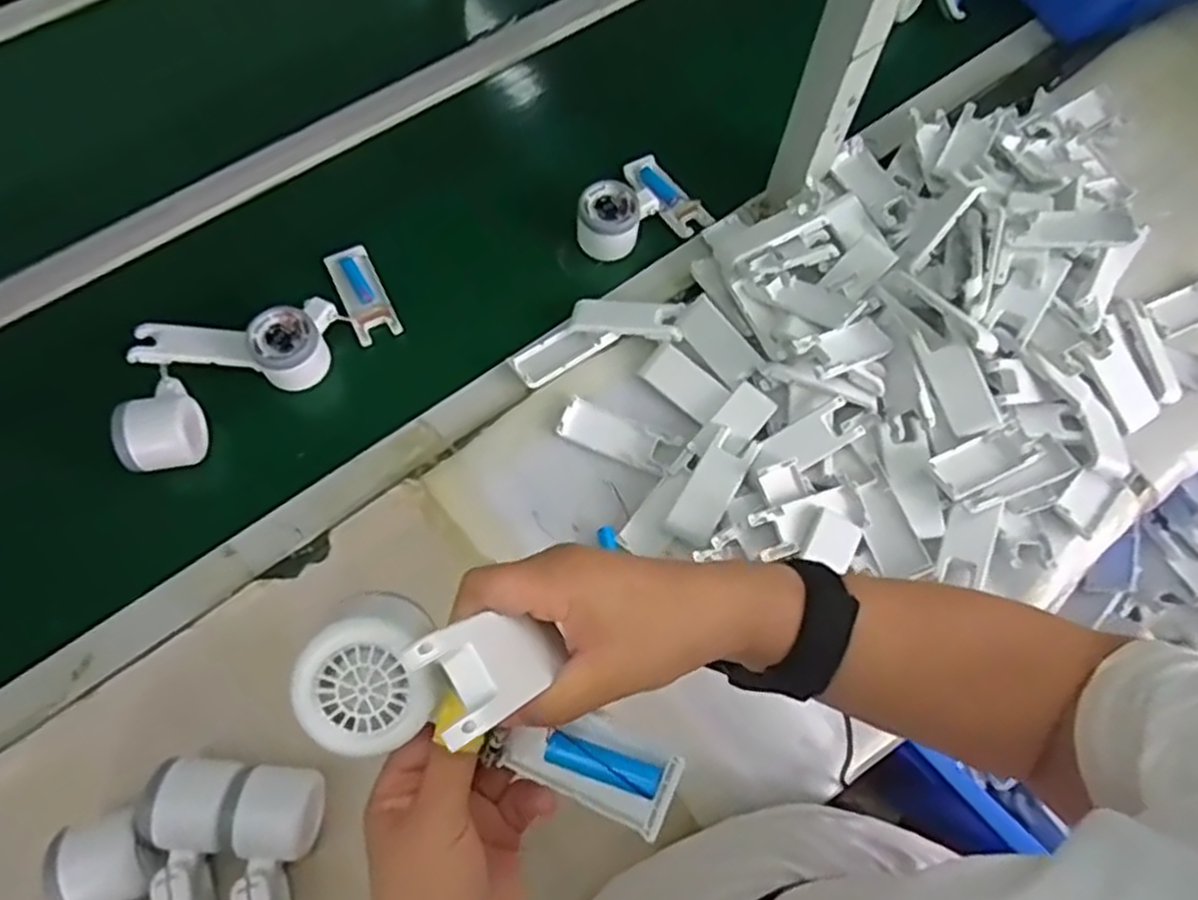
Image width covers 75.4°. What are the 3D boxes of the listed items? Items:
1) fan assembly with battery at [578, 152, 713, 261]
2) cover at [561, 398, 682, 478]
[{"bbox_3d":[0.033,-0.248,0.774,0.129,0.062,0.101,-27,70,-13],"label":"fan assembly with battery"},{"bbox_3d":[0.017,-0.011,0.689,0.103,0.008,0.039,24,68,8],"label":"cover"}]

